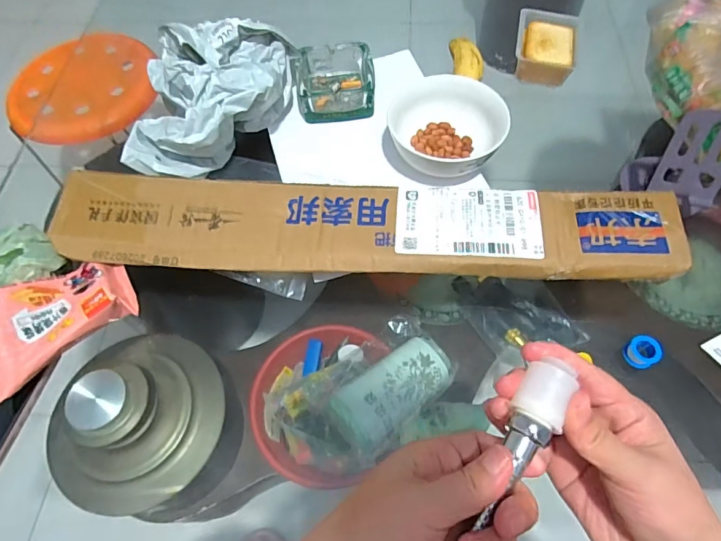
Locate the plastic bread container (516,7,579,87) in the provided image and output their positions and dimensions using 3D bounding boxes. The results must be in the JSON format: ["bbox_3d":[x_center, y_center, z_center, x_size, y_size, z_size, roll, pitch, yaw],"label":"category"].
[{"bbox_3d":[0.228,-0.273,0.559,0.074,0.035,0.096,10,62,8],"label":"plastic bread container"}]

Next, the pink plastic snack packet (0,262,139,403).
[{"bbox_3d":[-0.270,0.038,0.398,0.132,0.032,0.082,-38,66,-17],"label":"pink plastic snack packet"}]

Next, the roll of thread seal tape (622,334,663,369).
[{"bbox_3d":[0.241,0.069,0.389,0.023,0.020,0.025,-1,61,2],"label":"roll of thread seal tape"}]

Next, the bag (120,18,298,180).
[{"bbox_3d":[-0.158,-0.181,0.482,0.150,0.098,0.174,1,61,3],"label":"bag"}]

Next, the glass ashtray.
[{"bbox_3d":[-0.033,-0.237,0.559,0.095,0.043,0.109,-7,61,-1],"label":"glass ashtray"}]

